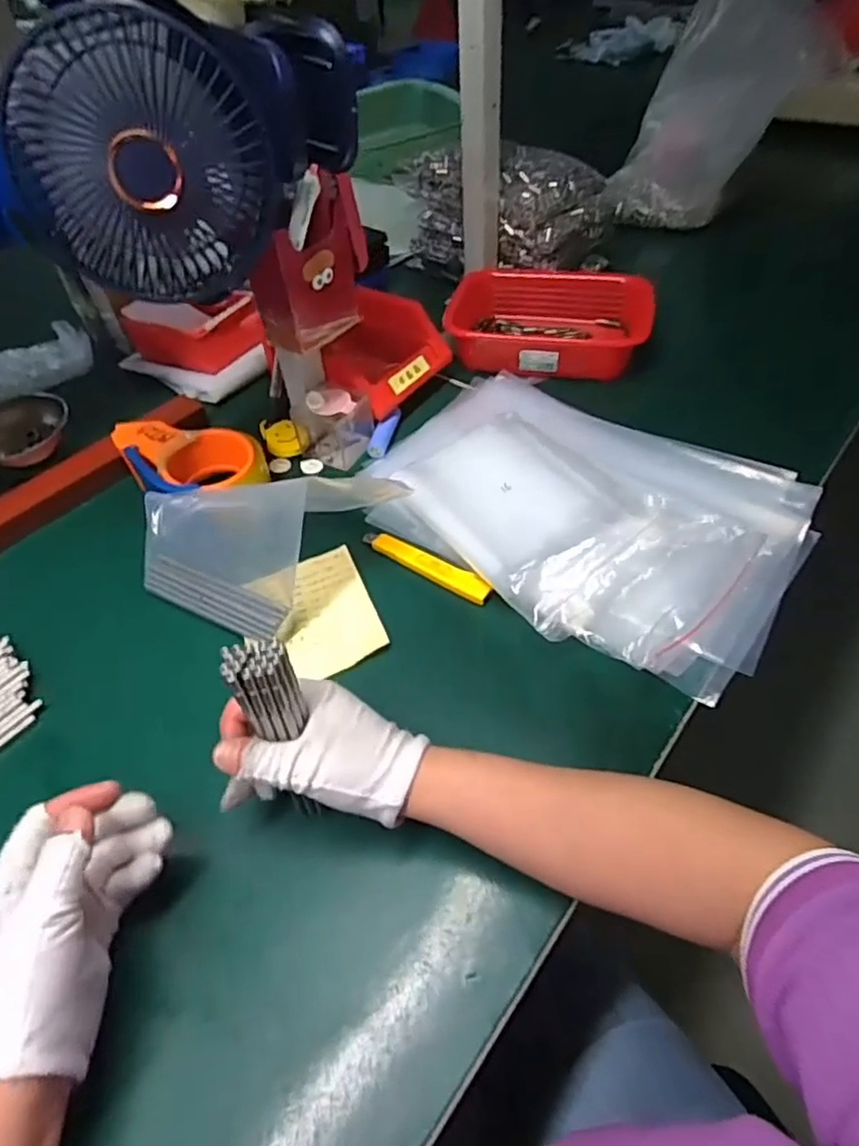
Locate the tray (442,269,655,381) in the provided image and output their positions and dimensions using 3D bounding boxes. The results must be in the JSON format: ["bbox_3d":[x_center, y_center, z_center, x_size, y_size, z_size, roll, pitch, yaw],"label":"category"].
[{"bbox_3d":[0.130,-0.283,0.712,0.212,0.046,0.140,5,50,8],"label":"tray"}]

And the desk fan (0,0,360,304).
[{"bbox_3d":[-0.145,-0.268,0.410,0.090,0.146,0.211,35,60,29],"label":"desk fan"}]

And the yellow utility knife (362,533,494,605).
[{"bbox_3d":[-0.003,-0.008,0.533,0.125,0.016,0.015,28,56,25],"label":"yellow utility knife"}]

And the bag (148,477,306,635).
[{"bbox_3d":[-0.163,-0.016,0.493,0.149,0.127,0.017,15,25,19],"label":"bag"}]

